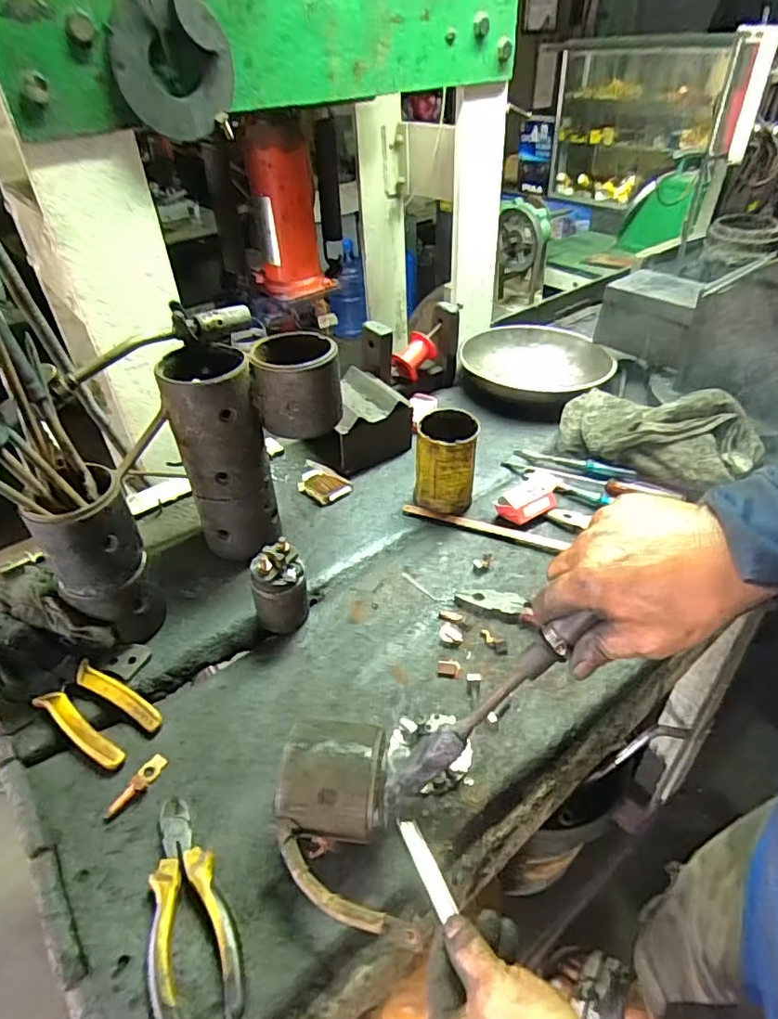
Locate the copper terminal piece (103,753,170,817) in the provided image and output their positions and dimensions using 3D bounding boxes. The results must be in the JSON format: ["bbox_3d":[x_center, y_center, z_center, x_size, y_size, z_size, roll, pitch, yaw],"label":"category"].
[{"bbox_3d":[-0.209,0.228,0.472,0.017,0.011,0.058,15,32,21],"label":"copper terminal piece"}]

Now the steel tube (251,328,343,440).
[{"bbox_3d":[-0.096,-0.133,0.595,0.090,0.081,0.088,-11,41,-10],"label":"steel tube"}]

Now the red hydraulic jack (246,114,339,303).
[{"bbox_3d":[-0.178,-0.503,0.970,0.129,0.242,0.125,-14,41,-13],"label":"red hydraulic jack"}]

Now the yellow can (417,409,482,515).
[{"bbox_3d":[0.071,-0.060,0.700,0.071,0.106,0.069,-2,40,2],"label":"yellow can"}]

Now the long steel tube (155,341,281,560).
[{"bbox_3d":[-0.177,-0.060,0.620,0.092,0.211,0.092,-16,41,-15],"label":"long steel tube"}]

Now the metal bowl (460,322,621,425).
[{"bbox_3d":[0.243,-0.228,0.947,0.239,0.077,0.243,-2,40,2],"label":"metal bowl"}]

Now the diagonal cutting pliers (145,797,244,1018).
[{"bbox_3d":[-0.147,0.279,0.404,0.055,0.021,0.154,-20,43,-19],"label":"diagonal cutting pliers"}]

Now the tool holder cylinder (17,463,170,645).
[{"bbox_3d":[-0.269,0.049,0.540,0.080,0.163,0.068,-27,45,-26],"label":"tool holder cylinder"}]

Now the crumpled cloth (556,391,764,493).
[{"bbox_3d":[0.347,-0.107,0.743,0.124,0.081,0.254,-32,48,-30],"label":"crumpled cloth"}]

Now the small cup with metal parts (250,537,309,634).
[{"bbox_3d":[-0.108,0.079,0.570,0.058,0.096,0.055,-16,41,-15],"label":"small cup with metal parts"}]

